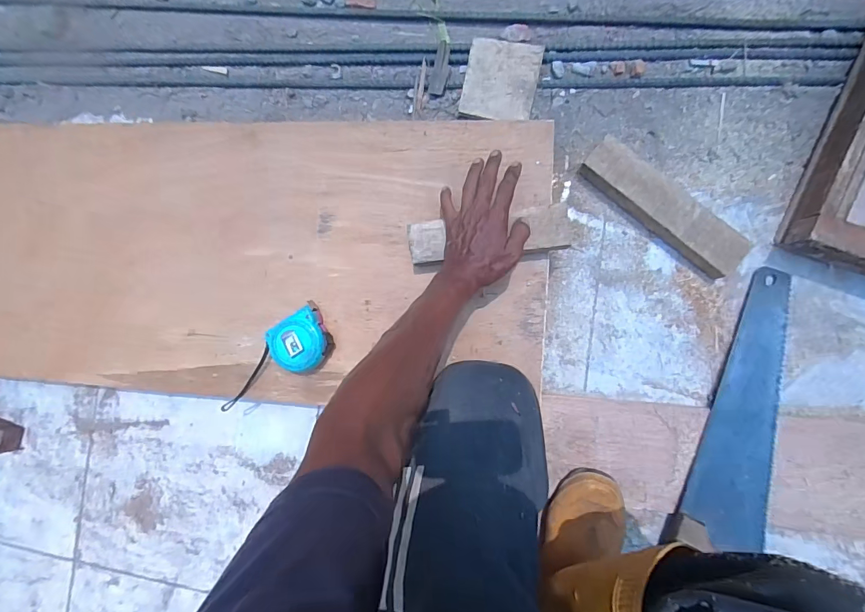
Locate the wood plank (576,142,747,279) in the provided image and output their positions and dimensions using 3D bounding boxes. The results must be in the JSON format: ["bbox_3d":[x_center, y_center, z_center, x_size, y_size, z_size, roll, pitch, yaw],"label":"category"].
[{"bbox_3d":[0.321,-0.137,0.583,0.245,0.038,0.065,41,95,7],"label":"wood plank"}]

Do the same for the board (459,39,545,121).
[{"bbox_3d":[0.101,-0.333,0.615,0.105,0.013,0.111,11,98,9],"label":"board"}]

